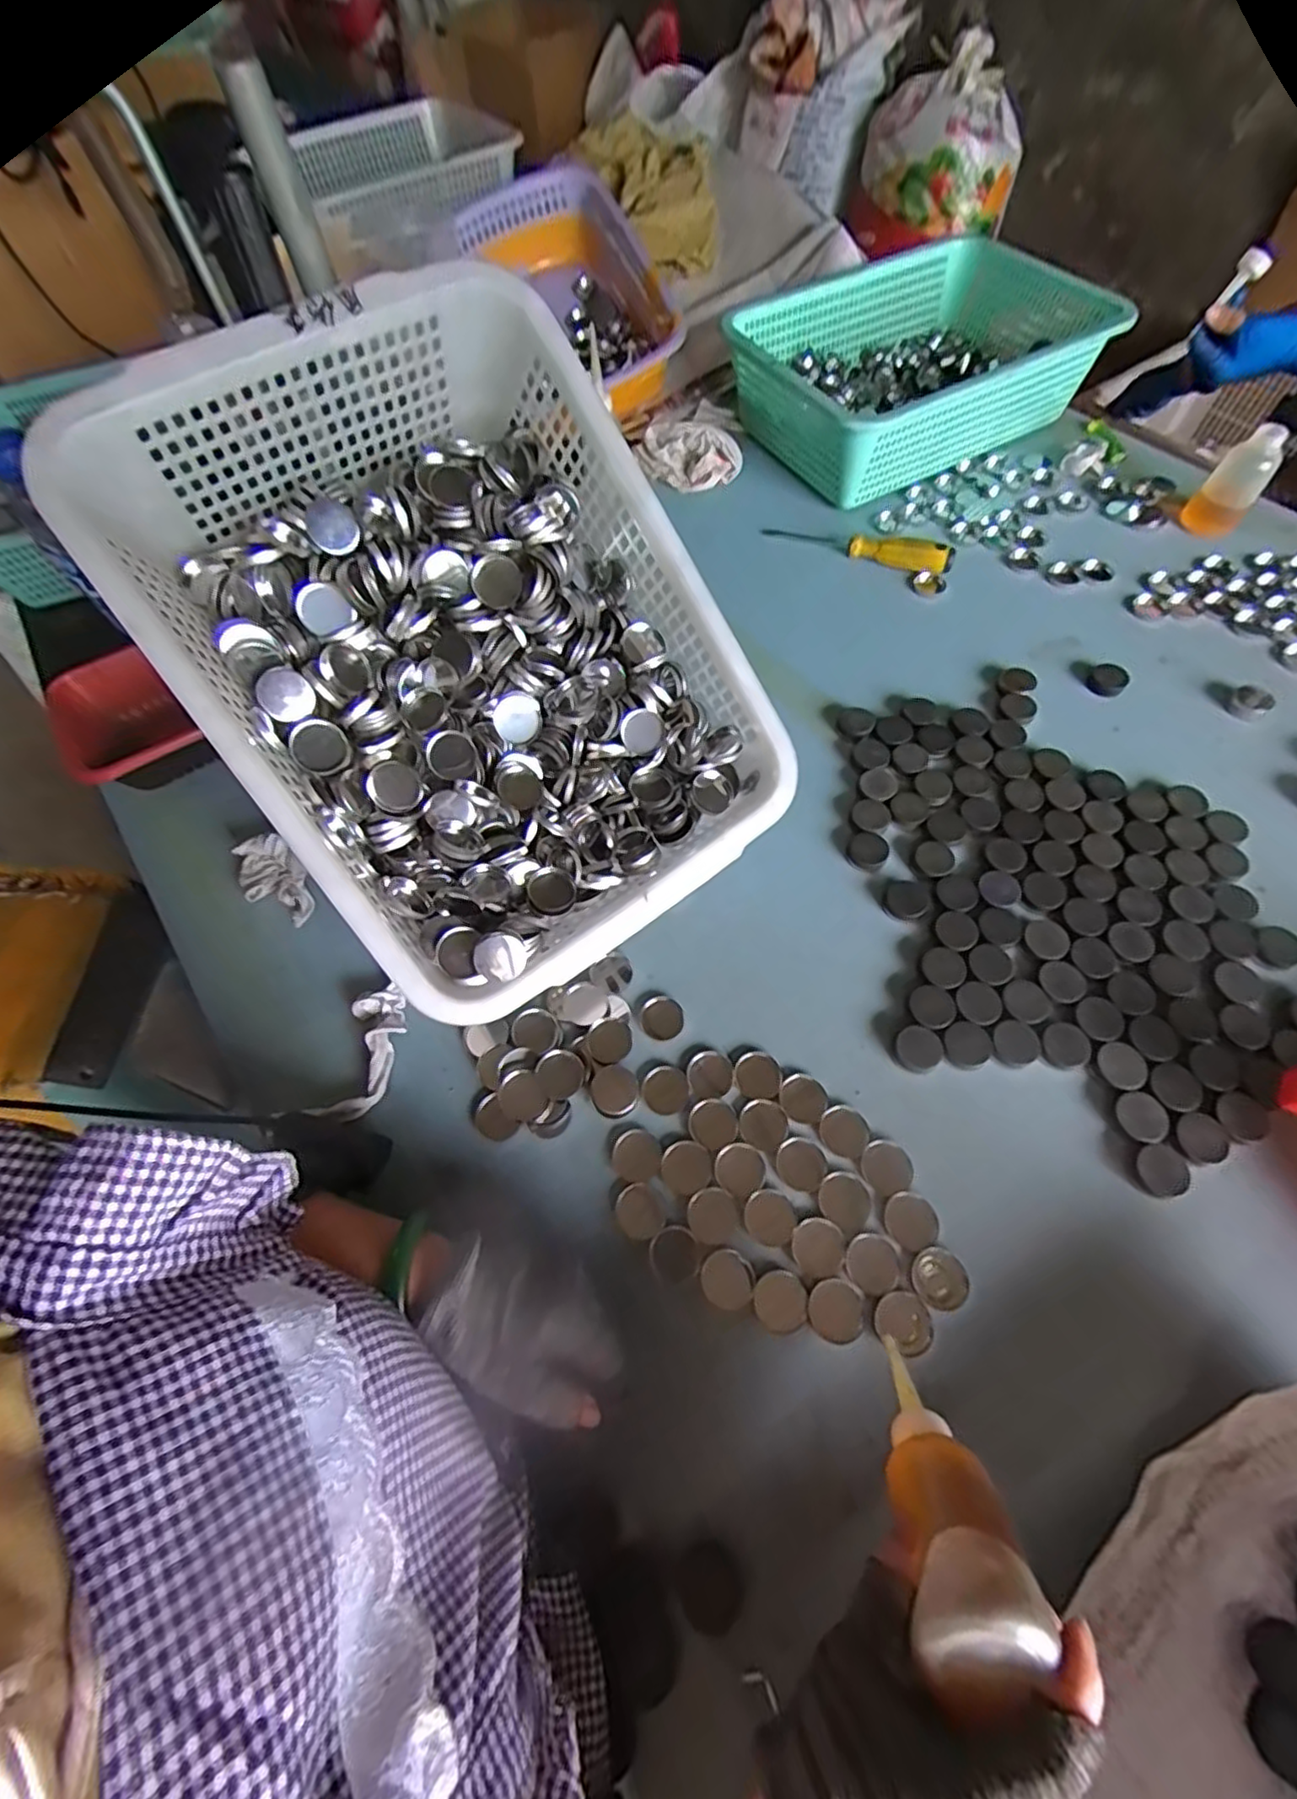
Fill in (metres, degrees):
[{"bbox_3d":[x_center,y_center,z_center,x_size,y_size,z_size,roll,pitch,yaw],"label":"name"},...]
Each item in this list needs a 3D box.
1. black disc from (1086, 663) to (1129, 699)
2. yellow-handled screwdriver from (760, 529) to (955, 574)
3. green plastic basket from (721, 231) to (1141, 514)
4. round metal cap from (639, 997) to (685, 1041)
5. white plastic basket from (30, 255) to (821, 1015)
[{"bbox_3d":[0.448,-0.215,0.636,0.034,0.014,0.034,-1,63,2],"label":"black disc"},{"bbox_3d":[0.235,-0.404,0.736,0.211,0.027,0.035,23,66,14],"label":"yellow-handled screwdriver"},{"bbox_3d":[0.311,-0.641,0.805,0.368,0.117,0.280,-24,64,-9],"label":"green plastic basket"},{"bbox_3d":[0.010,0.091,0.504,0.033,0.010,0.032,-1,63,2],"label":"round metal cap"},{"bbox_3d":[-0.124,-0.166,0.467,0.332,0.114,0.431,-36,98,-14],"label":"white plastic basket"}]

